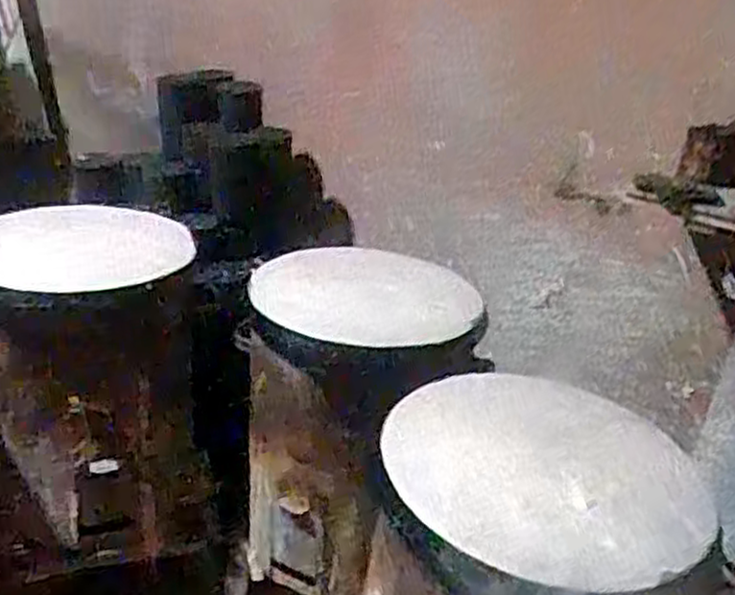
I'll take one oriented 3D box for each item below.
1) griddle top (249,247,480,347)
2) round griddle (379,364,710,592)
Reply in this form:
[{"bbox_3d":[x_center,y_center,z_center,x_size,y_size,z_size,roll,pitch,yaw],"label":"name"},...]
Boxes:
[{"bbox_3d":[-0.006,-0.017,1.236,0.360,0.036,0.354,-1,27,-15],"label":"griddle top"},{"bbox_3d":[0.207,0.175,0.907,0.354,0.026,0.391,8,26,2],"label":"round griddle"}]

